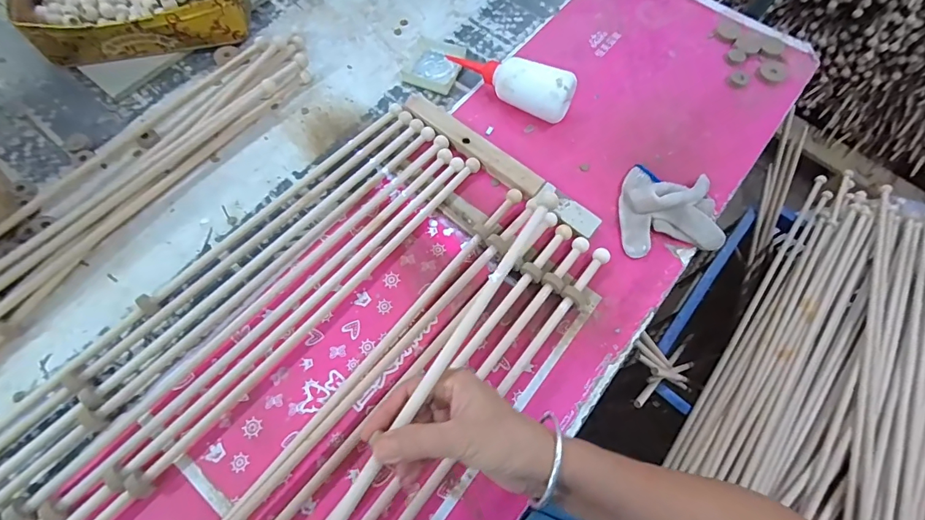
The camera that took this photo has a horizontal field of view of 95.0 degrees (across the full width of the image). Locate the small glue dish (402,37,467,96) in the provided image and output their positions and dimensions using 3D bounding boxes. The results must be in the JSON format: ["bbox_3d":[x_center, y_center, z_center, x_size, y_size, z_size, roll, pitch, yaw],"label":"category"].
[{"bbox_3d":[-0.041,-0.280,0.602,0.076,0.011,0.088,20,68,6],"label":"small glue dish"}]

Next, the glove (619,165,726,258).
[{"bbox_3d":[0.243,-0.068,0.503,0.113,0.038,0.117,-5,68,-4],"label":"glove"}]

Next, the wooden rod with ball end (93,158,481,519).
[{"bbox_3d":[-0.215,0.118,0.431,0.016,0.018,0.700,40,72,13],"label":"wooden rod with ball end"}]

